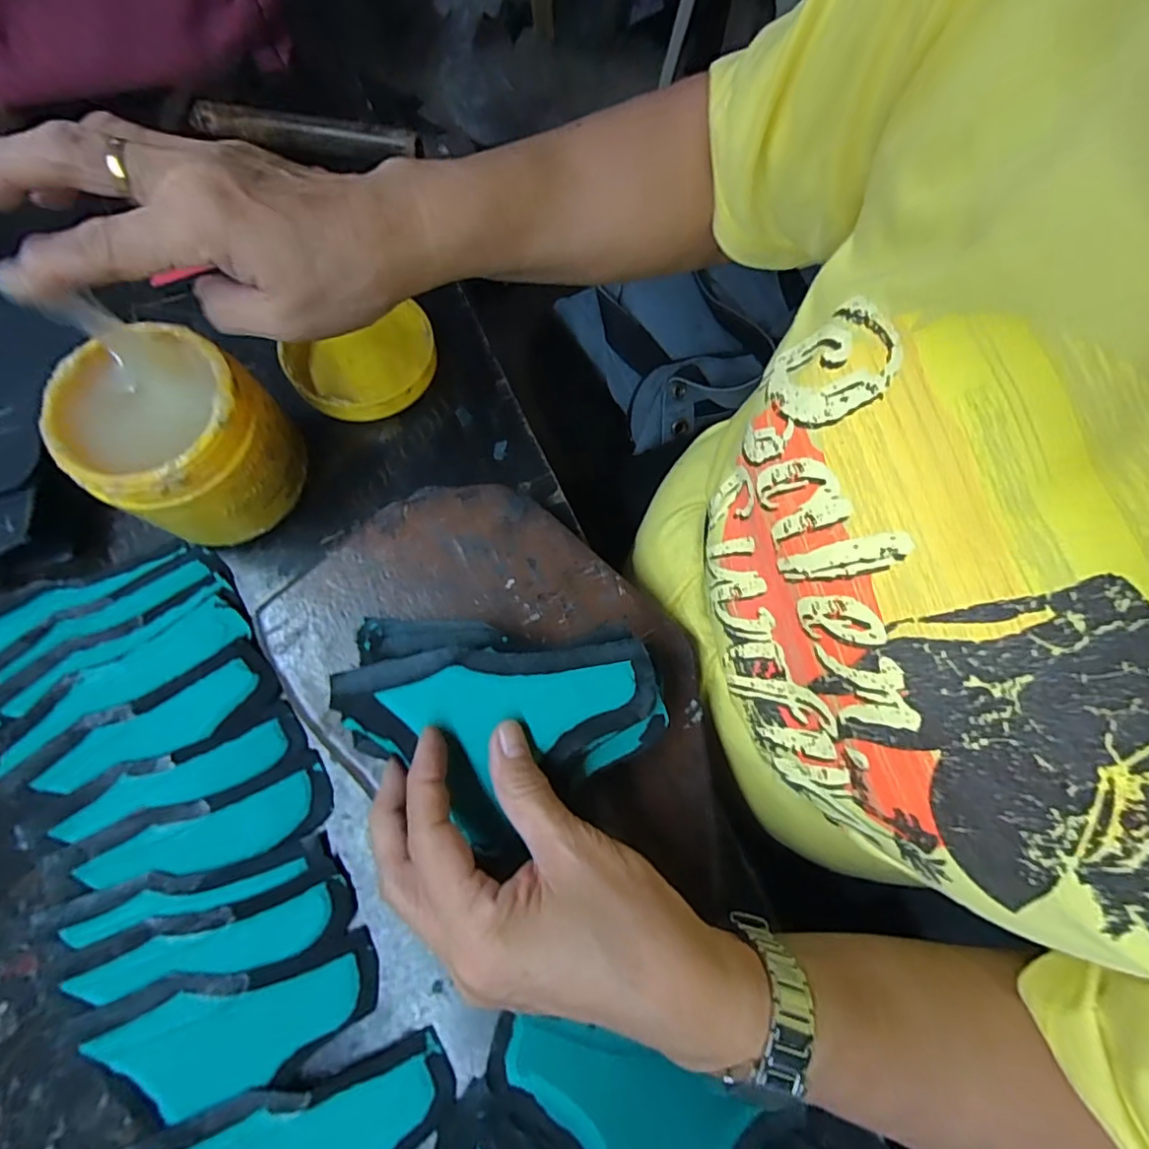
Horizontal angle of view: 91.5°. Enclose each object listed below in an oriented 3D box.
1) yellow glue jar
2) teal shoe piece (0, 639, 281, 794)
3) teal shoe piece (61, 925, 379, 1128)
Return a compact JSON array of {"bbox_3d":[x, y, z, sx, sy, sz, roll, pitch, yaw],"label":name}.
[{"bbox_3d":[-0.207,-0.071,0.300,0.085,0.074,0.089,0,75,1],"label":"yellow glue jar"},{"bbox_3d":[-0.233,0.085,0.303,0.138,0.014,0.041,-30,77,-6],"label":"teal shoe piece"},{"bbox_3d":[-0.163,0.213,0.264,0.131,0.010,0.056,-17,76,-3],"label":"teal shoe piece"}]

